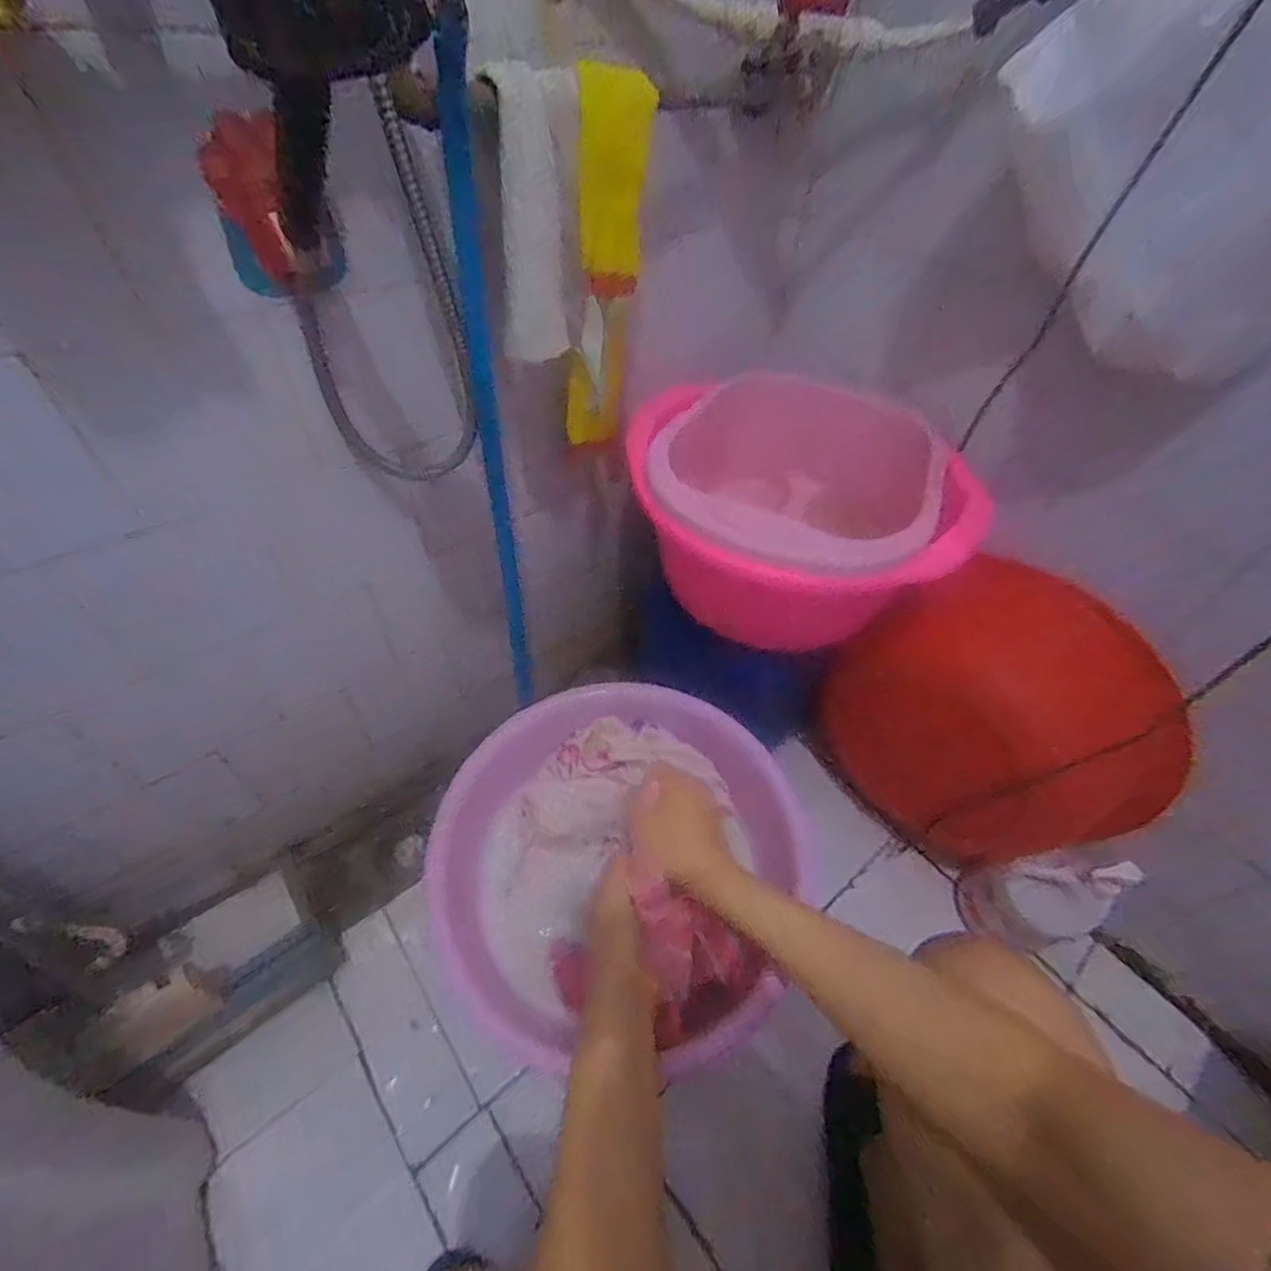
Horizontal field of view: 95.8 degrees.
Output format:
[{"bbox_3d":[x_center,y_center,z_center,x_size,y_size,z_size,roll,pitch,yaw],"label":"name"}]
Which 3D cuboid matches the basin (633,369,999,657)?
[{"bbox_3d":[0.191,-0.165,0.753,0.405,0.193,0.316,17,51,8],"label":"basin"}]

